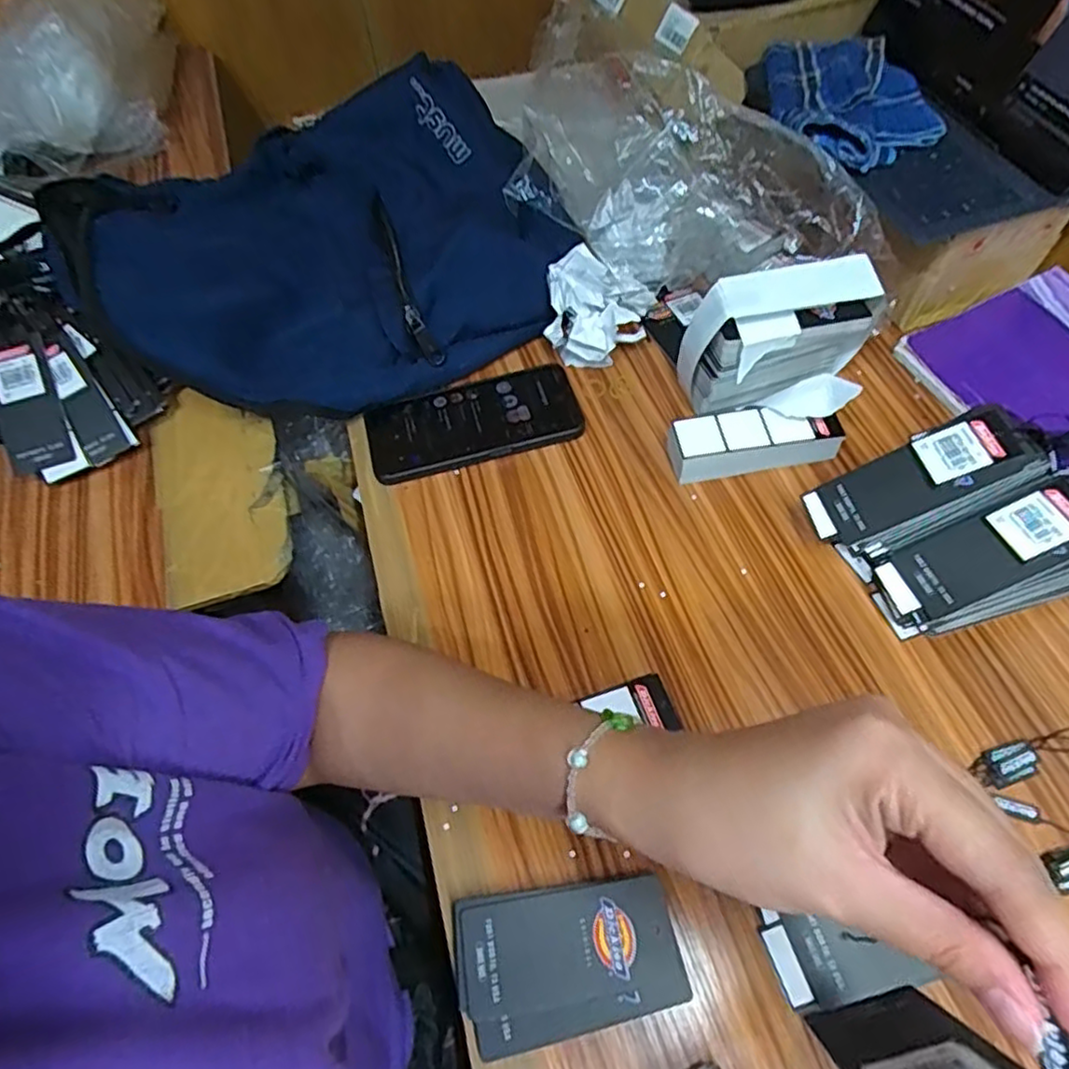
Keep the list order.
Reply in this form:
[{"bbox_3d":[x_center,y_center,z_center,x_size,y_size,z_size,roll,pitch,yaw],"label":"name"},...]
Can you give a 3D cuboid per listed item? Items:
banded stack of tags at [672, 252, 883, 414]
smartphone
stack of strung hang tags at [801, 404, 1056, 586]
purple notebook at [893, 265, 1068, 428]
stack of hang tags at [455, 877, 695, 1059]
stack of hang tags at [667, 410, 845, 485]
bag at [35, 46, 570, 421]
[{"bbox_3d":[0.185,-0.147,0.508,0.139,0.105,0.048,-15,58,-5],"label":"banded stack of tags"},{"bbox_3d":[-0.050,-0.091,0.539,0.169,0.015,0.078,-17,58,-6],"label":"smartphone"},{"bbox_3d":[0.256,-0.027,0.438,0.131,0.041,0.061,-31,55,22],"label":"stack of strung hang tags"},{"bbox_3d":[0.418,-0.107,0.512,0.154,0.017,0.222,-28,59,1],"label":"purple notebook"},{"bbox_3d":[0.017,0.220,0.346,0.112,0.017,0.067,-10,58,-2],"label":"stack of hang tags"},{"bbox_3d":[0.164,-0.069,0.502,0.123,0.040,0.041,-7,58,-1],"label":"stack of hang tags"},{"bbox_3d":[-0.191,-0.258,0.588,0.383,0.109,0.318,-25,60,-12],"label":"bag"}]

